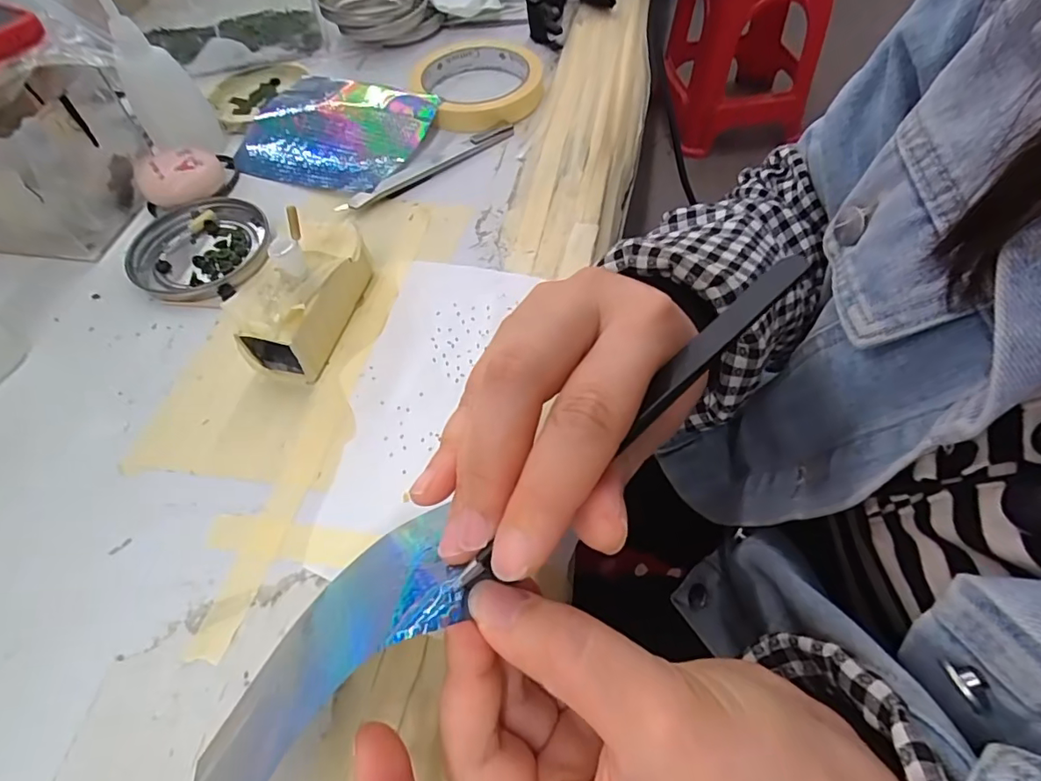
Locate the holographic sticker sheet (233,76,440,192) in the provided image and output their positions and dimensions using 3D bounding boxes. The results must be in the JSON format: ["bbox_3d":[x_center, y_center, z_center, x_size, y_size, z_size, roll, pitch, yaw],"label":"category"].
[{"bbox_3d":[-0.134,-0.184,0.374,0.137,0.011,0.102,17,68,15],"label":"holographic sticker sheet"}]

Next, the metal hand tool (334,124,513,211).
[{"bbox_3d":[-0.058,-0.146,0.346,0.133,0.006,0.012,-35,62,-18],"label":"metal hand tool"}]

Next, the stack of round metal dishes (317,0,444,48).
[{"bbox_3d":[-0.119,-0.324,0.449,0.092,0.027,0.079,-12,58,-5],"label":"stack of round metal dishes"}]

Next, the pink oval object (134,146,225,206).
[{"bbox_3d":[-0.217,-0.136,0.337,0.044,0.024,0.042,-19,59,-9],"label":"pink oval object"}]

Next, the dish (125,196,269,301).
[{"bbox_3d":[-0.191,-0.084,0.313,0.075,0.008,0.081,-1,58,2],"label":"dish"}]

